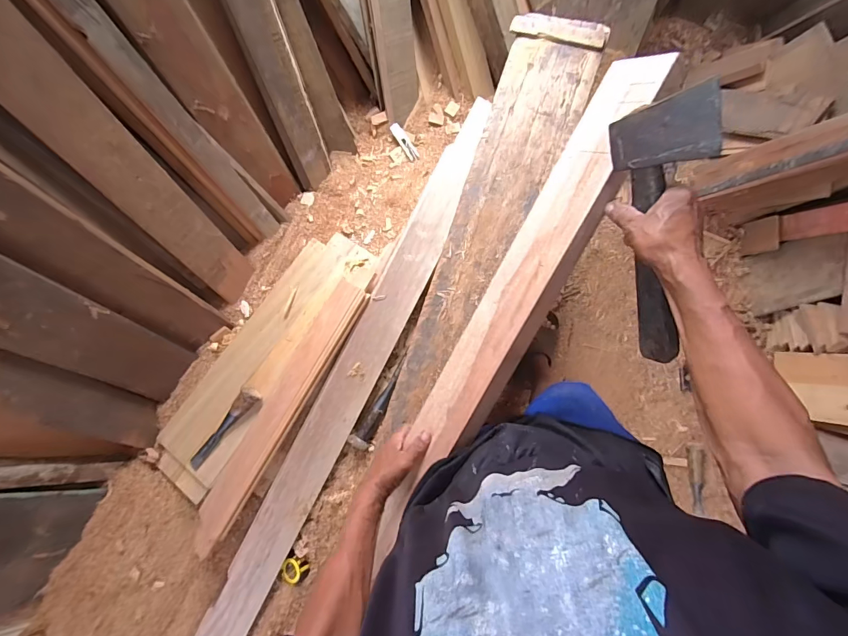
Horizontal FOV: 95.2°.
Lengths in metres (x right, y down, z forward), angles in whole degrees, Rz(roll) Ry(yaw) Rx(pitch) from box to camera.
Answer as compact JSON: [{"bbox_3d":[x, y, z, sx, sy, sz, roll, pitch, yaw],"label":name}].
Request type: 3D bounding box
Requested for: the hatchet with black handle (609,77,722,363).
[{"bbox_3d":[0.291,-0.092,0.489,0.035,0.107,0.334,-29,118,-33],"label":"hatchet with black handle"}]

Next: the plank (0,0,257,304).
[{"bbox_3d":[-0.557,-0.310,0.623,0.019,0.861,0.118,29,70,27],"label":"plank"}]

